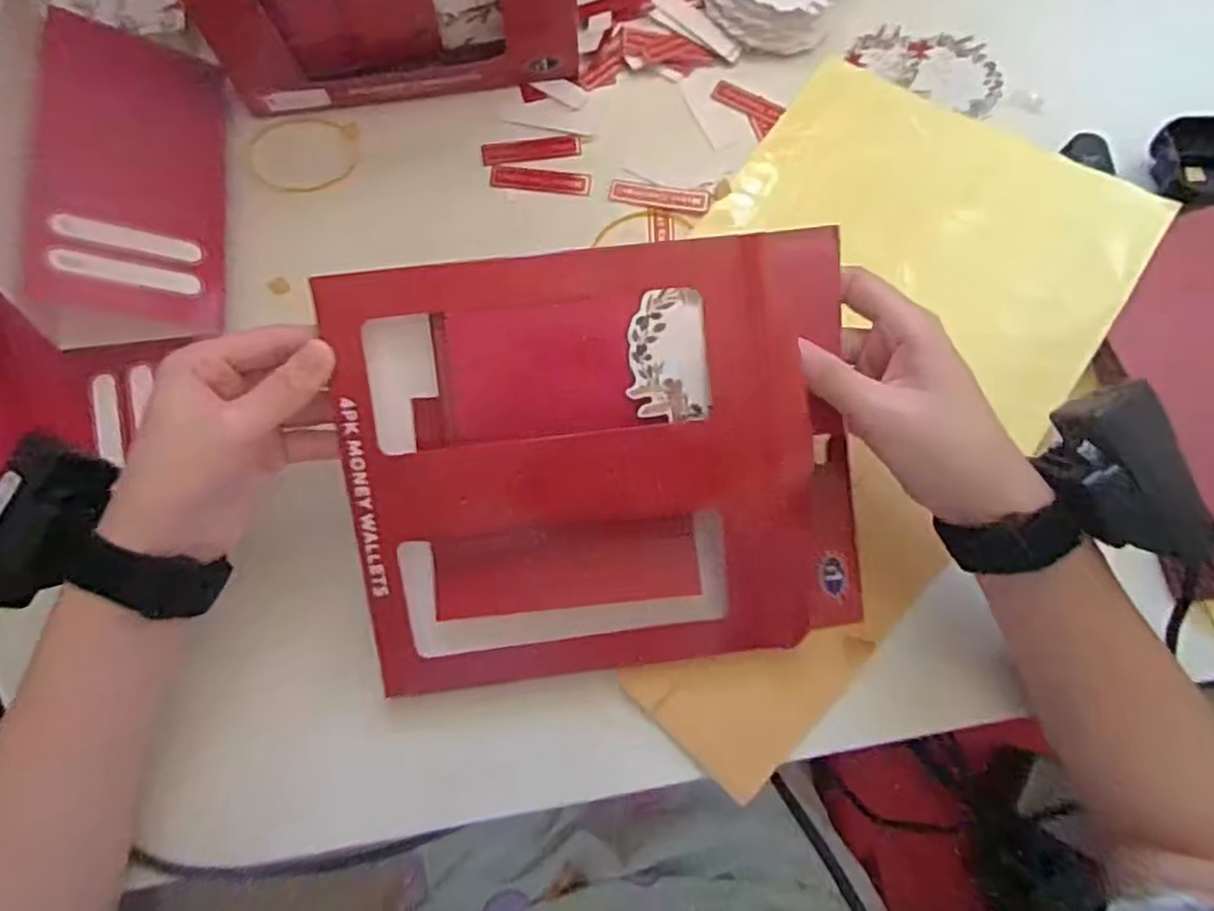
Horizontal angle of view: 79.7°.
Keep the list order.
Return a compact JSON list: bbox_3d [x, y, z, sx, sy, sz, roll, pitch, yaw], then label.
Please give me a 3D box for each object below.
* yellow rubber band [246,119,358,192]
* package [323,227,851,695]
[{"bbox_3d":[-0.180,-0.177,0.430,0.063,0.004,0.050,-4,75,-8],"label":"yellow rubber band"},{"bbox_3d":[-0.001,0.006,0.336,0.223,0.024,0.193,-6,99,-2],"label":"package"}]

